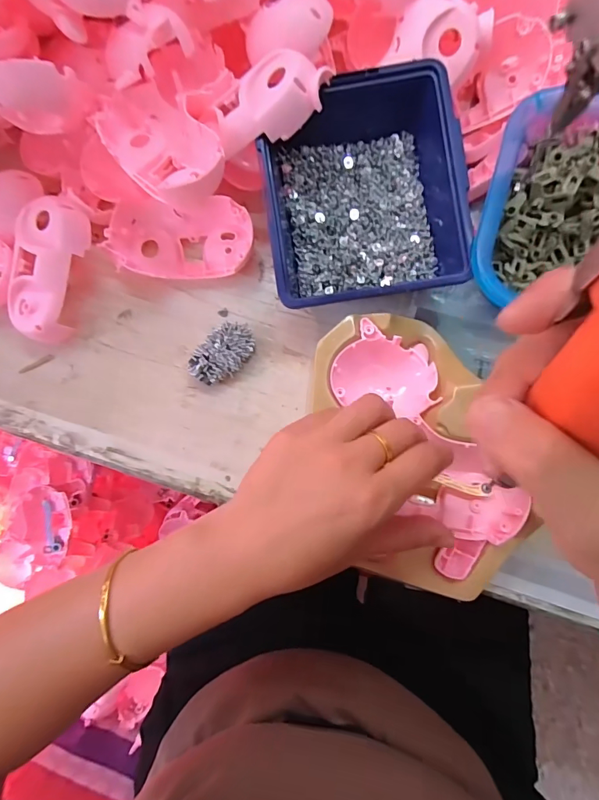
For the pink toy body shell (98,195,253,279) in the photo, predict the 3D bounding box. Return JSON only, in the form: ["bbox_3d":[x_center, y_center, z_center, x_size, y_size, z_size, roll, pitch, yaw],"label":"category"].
[{"bbox_3d":[-0.098,-0.133,0.344,0.115,0.031,0.060,3,80,4],"label":"pink toy body shell"}]

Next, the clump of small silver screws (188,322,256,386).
[{"bbox_3d":[-0.061,-0.037,0.333,0.056,0.020,0.033,-44,80,-5],"label":"clump of small silver screws"}]

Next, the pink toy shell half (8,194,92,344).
[{"bbox_3d":[-0.201,-0.102,0.336,0.051,0.048,0.107,10,83,6],"label":"pink toy shell half"}]

